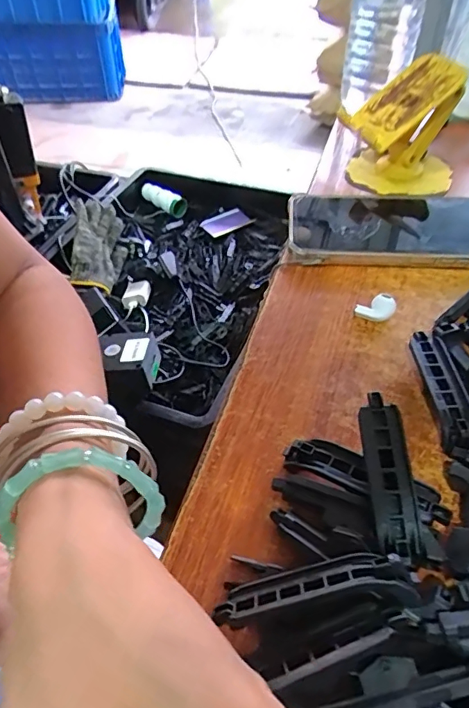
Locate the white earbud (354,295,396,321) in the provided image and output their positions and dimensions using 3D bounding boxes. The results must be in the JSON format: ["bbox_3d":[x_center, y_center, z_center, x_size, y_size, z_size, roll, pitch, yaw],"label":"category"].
[{"bbox_3d":[0.089,-0.029,0.315,0.024,0.017,0.010,12,47,12],"label":"white earbud"}]

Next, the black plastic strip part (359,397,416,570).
[{"bbox_3d":[0.066,0.052,0.215,0.017,0.007,0.070,-2,68,-1],"label":"black plastic strip part"}]

